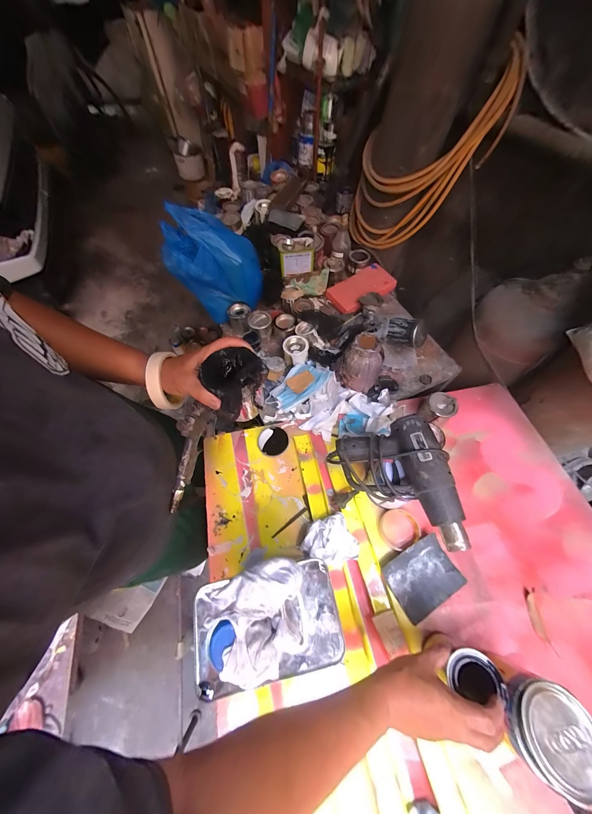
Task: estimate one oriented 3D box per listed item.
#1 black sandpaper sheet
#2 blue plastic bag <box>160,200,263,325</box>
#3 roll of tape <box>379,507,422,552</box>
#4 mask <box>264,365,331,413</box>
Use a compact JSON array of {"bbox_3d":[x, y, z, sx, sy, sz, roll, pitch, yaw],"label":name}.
[{"bbox_3d":[0.253,0.334,0.523,0.136,0.024,0.104,-27,63,-14],"label":"black sandpaper sheet"},{"bbox_3d":[-0.238,-0.414,0.765,0.245,0.270,0.129,-3,62,0],"label":"blue plastic bag"},{"bbox_3d":[0.221,0.258,0.567,0.087,0.024,0.076,-23,62,-12],"label":"roll of tape"},{"bbox_3d":[0.009,-0.060,0.734,0.113,0.060,0.162,37,69,19],"label":"mask"}]

